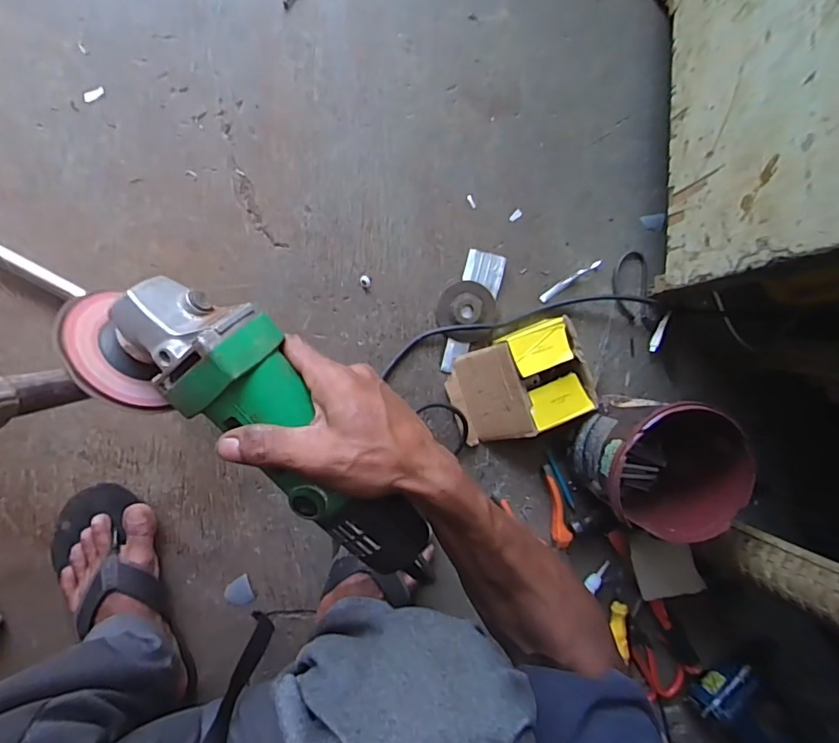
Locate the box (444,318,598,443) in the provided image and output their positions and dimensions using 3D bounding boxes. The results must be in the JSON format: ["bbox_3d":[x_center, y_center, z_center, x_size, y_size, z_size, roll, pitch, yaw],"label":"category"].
[{"bbox_3d":[0.120,0.014,0.597,0.157,0.058,0.120,-21,95,-5],"label":"box"}]

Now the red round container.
[{"bbox_3d":[0.257,0.099,0.570,0.145,0.157,0.134,0,93,-7],"label":"red round container"}]

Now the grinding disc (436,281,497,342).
[{"bbox_3d":[0.058,-0.074,0.609,0.071,0.011,0.072,0,93,-7],"label":"grinding disc"}]

